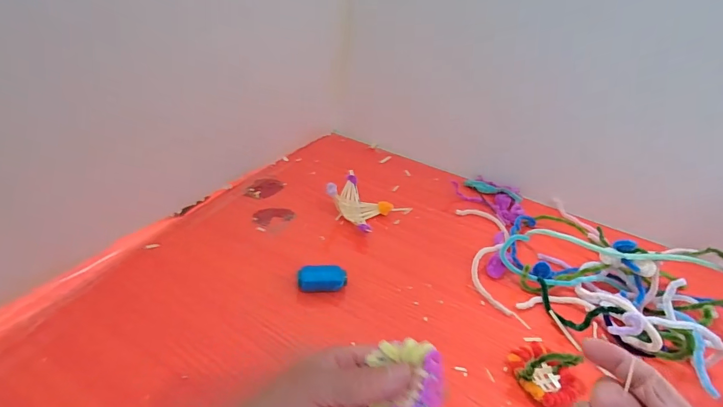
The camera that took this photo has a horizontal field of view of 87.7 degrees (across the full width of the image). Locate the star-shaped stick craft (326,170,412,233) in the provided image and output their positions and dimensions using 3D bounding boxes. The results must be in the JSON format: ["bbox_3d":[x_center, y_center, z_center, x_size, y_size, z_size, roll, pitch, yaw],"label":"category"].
[{"bbox_3d":[0.007,-0.005,0.541,0.093,0.042,0.103,33,43,30],"label":"star-shaped stick craft"}]

